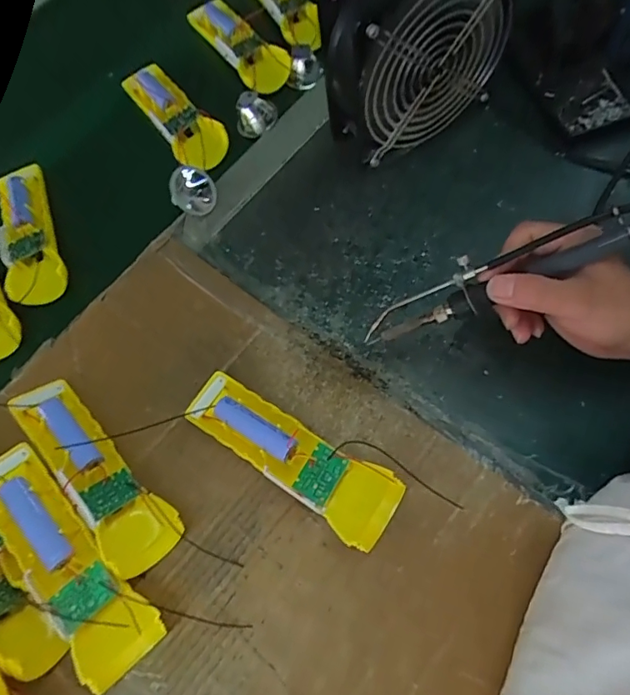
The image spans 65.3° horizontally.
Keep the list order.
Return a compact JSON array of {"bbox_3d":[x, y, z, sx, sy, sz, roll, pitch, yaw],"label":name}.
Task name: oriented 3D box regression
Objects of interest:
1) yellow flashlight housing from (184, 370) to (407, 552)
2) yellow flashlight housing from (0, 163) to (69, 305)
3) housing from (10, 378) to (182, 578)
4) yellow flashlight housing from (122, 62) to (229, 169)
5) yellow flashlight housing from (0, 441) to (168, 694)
[{"bbox_3d":[-0.020,0.073,0.340,0.160,0.029,0.047,29,74,18],"label":"yellow flashlight housing"},{"bbox_3d":[-0.262,-0.106,0.441,0.053,0.024,0.143,-24,66,-3],"label":"yellow flashlight housing"},{"bbox_3d":[-0.155,0.082,0.344,0.045,0.030,0.153,-39,69,-14],"label":"housing"},{"bbox_3d":[-0.133,-0.221,0.472,0.046,0.034,0.134,-37,68,-9],"label":"yellow flashlight housing"},{"bbox_3d":[-0.158,0.131,0.311,0.050,0.024,0.155,-33,74,-25],"label":"yellow flashlight housing"}]

